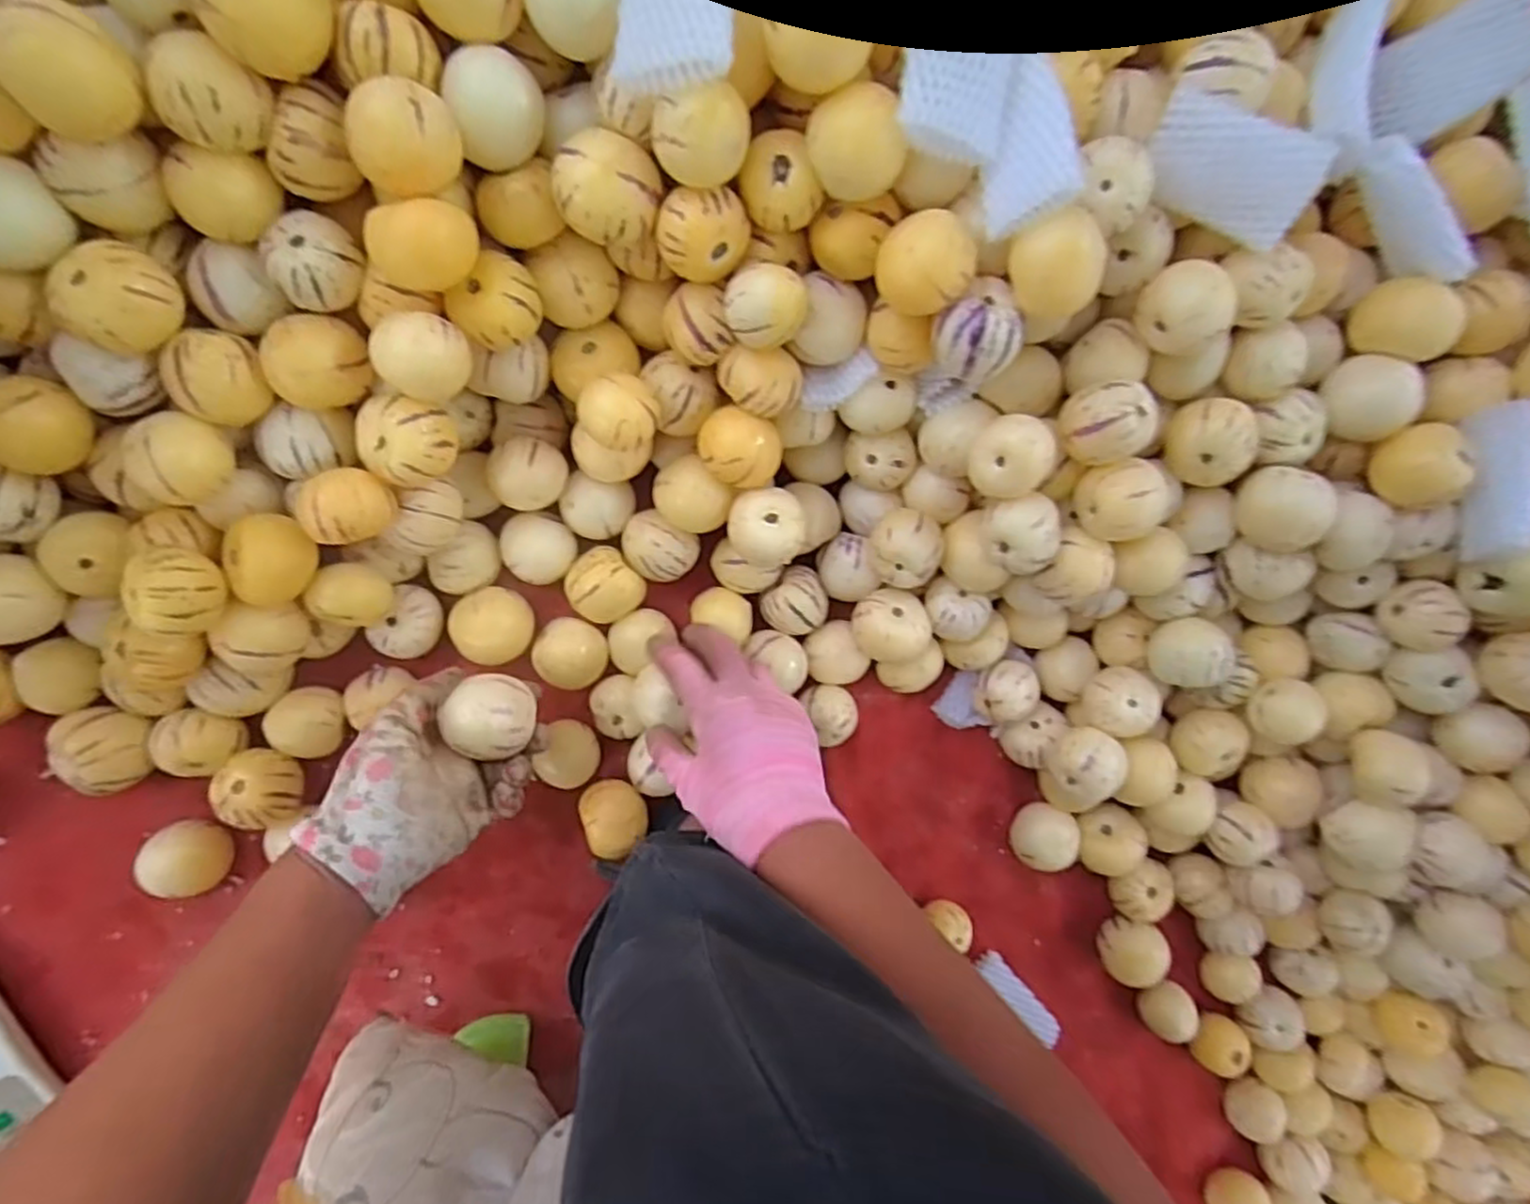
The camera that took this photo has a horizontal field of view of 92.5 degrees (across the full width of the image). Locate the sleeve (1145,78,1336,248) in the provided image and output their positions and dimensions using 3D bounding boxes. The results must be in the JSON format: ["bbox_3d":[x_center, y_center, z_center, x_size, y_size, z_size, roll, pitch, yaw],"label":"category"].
[{"bbox_3d":[0.240,-0.225,0.380,0.084,0.051,0.006,27,51,4],"label":"sleeve"}]

